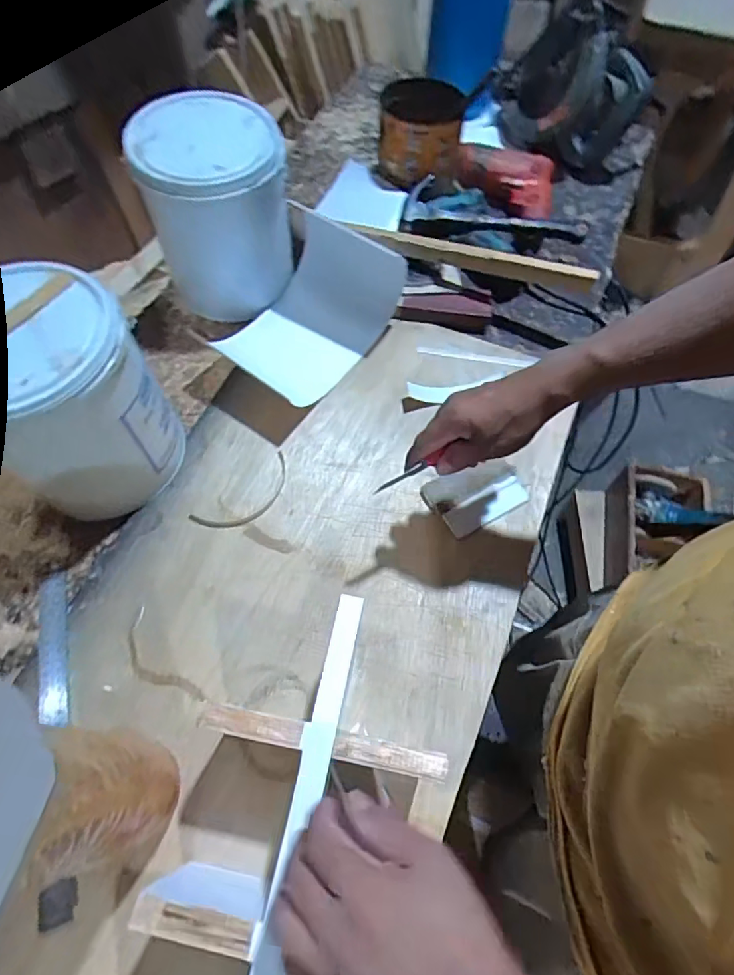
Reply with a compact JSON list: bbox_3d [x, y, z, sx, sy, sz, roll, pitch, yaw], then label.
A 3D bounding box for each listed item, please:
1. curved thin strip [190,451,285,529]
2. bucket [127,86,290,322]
[{"bbox_3d":[-0.136,0.012,0.595,0.127,0.004,0.052,-37,67,-19],"label":"curved thin strip"},{"bbox_3d":[-0.193,-0.355,0.716,0.176,0.250,0.177,-6,60,-3],"label":"bucket"}]

